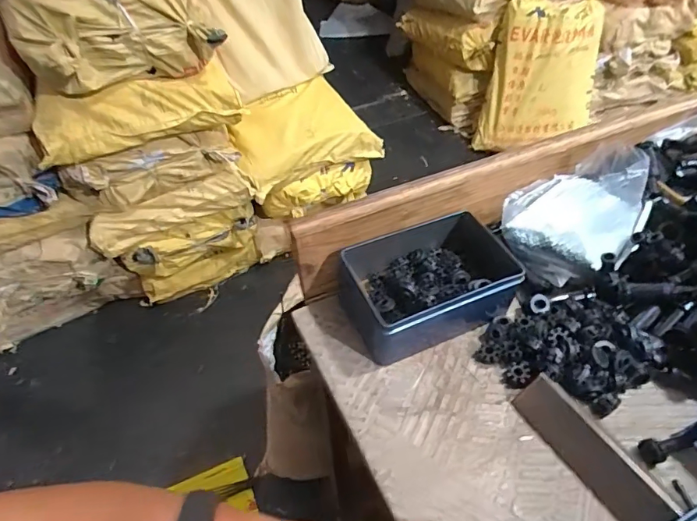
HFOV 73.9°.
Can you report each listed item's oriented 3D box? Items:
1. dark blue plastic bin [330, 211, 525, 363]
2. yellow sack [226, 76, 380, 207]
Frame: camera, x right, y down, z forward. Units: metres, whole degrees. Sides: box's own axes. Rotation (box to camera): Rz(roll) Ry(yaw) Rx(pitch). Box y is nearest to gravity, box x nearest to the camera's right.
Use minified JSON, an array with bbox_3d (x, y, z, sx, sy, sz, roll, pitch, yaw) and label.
[{"bbox_3d":[0.074,0.021,0.446,0.149,0.060,0.104,-19,49,-16],"label":"dark blue plastic bin"},{"bbox_3d":[-0.152,-0.385,1.445,0.454,0.169,0.311,-33,54,-26],"label":"yellow sack"}]

